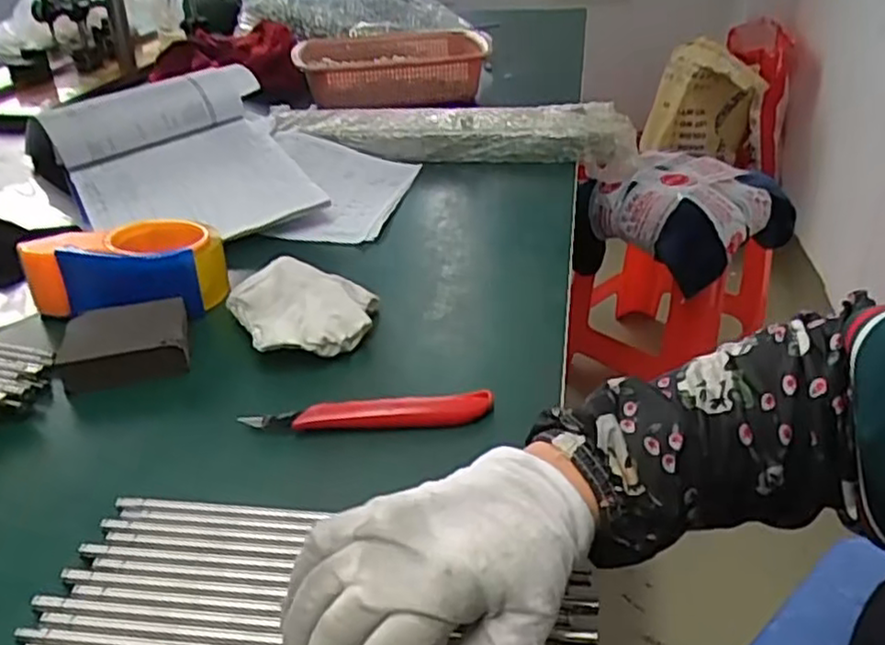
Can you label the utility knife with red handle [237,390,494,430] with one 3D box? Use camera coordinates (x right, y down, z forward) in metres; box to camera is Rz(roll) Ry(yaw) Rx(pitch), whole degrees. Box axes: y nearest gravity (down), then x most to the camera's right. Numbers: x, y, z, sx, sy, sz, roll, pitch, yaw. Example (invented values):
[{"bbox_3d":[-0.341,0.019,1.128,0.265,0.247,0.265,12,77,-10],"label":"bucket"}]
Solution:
[{"bbox_3d":[-0.045,0.058,0.445,0.152,0.016,0.018,-3,32,-4],"label":"utility knife with red handle"}]

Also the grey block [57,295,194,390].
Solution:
[{"bbox_3d":[-0.229,0.013,0.512,0.086,0.026,0.074,-12,33,-17],"label":"grey block"}]

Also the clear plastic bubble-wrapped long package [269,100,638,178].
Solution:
[{"bbox_3d":[0.011,-0.230,0.868,0.433,0.060,0.082,2,32,5],"label":"clear plastic bubble-wrapped long package"}]

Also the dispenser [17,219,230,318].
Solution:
[{"bbox_3d":[-0.254,-0.046,0.574,0.145,0.058,0.078,-2,32,-2],"label":"dispenser"}]

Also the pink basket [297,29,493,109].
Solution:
[{"bbox_3d":[-0.081,-0.392,1.090,0.272,0.069,0.231,-4,32,-4],"label":"pink basket"}]

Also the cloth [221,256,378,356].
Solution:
[{"bbox_3d":[-0.101,-0.013,0.537,0.098,0.033,0.107,-17,35,-24],"label":"cloth"}]

